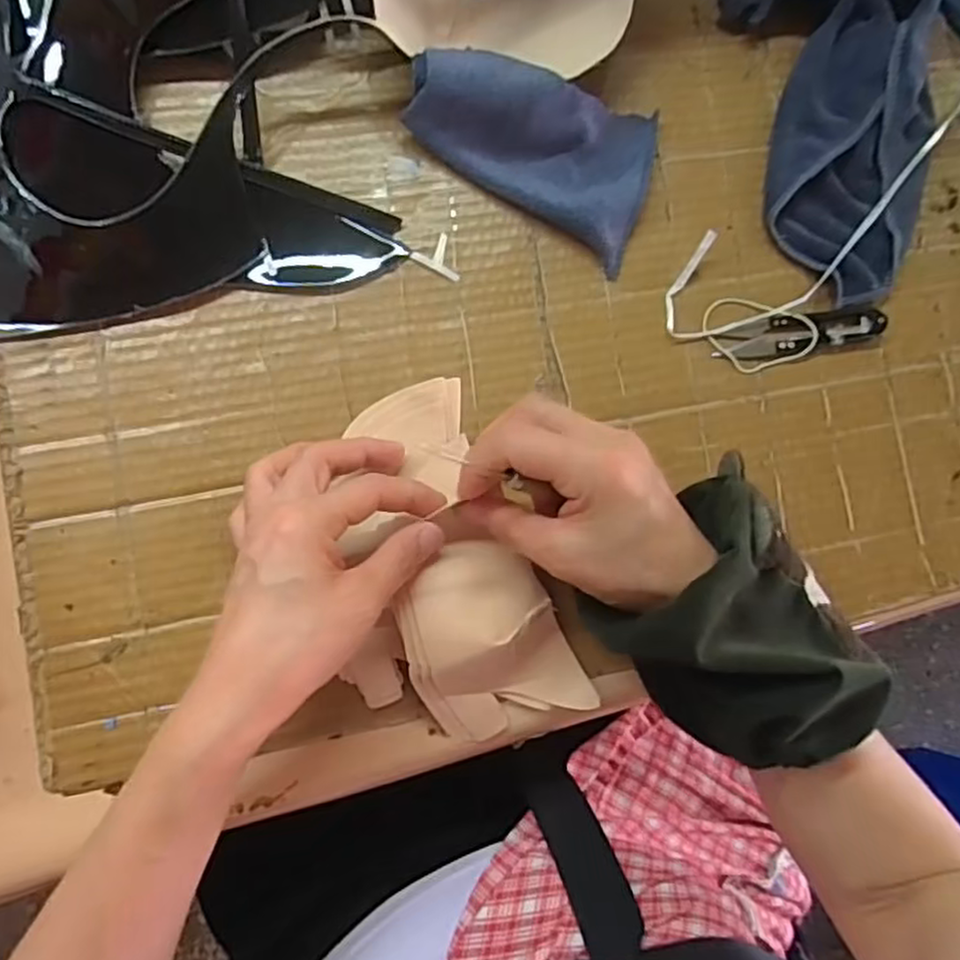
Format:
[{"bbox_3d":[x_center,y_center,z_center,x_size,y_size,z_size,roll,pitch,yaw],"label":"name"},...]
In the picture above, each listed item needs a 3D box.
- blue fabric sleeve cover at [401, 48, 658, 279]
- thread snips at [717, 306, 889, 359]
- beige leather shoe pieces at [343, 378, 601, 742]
[{"bbox_3d":[0.032,-0.189,0.386,0.136,0.041,0.086,20,82,-5],"label":"blue fabric sleeve cover"},{"bbox_3d":[0.189,-0.087,0.413,0.102,0.007,0.022,-11,86,-8],"label":"thread snips"},{"bbox_3d":[-0.017,0.040,0.360,0.110,0.040,0.183,-14,83,-8],"label":"beige leather shoe pieces"}]

